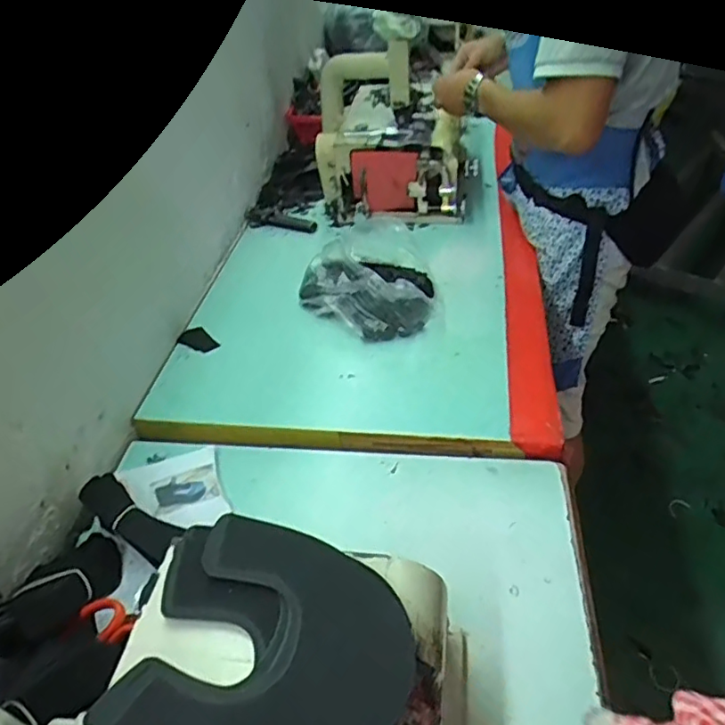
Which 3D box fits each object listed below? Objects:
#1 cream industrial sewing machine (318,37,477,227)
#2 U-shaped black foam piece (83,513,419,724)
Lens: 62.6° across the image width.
[{"bbox_3d":[0.061,-0.417,1.078,0.281,0.239,0.209,-1,42,0],"label":"cream industrial sewing machine"},{"bbox_3d":[-0.060,0.196,0.406,0.179,0.016,0.168,15,45,17],"label":"U-shaped black foam piece"}]

